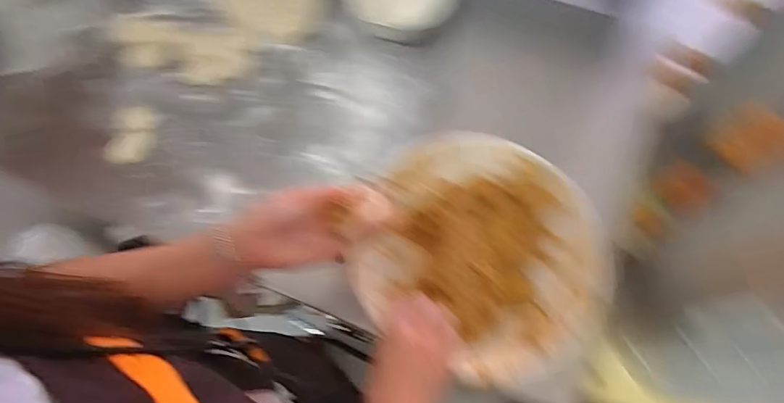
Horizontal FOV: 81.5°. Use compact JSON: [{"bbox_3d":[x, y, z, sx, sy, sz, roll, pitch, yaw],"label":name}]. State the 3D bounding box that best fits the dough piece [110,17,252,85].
[{"bbox_3d":[-0.347,-0.243,0.739,0.248,0.022,0.102,9,71,6],"label":"dough piece"}]

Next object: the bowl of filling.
[{"bbox_3d":[0.099,0.059,0.524,0.281,0.070,0.250,32,75,13],"label":"bowl of filling"}]

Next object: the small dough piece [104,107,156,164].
[{"bbox_3d":[-0.389,-0.100,0.684,0.066,0.012,0.090,12,72,7],"label":"small dough piece"}]

